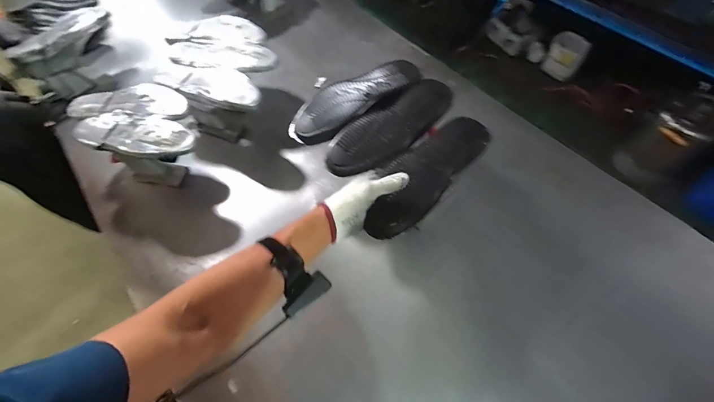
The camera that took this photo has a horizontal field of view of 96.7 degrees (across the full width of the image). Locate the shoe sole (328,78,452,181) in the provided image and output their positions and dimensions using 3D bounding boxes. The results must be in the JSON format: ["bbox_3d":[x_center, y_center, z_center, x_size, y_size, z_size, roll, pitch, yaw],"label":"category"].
[{"bbox_3d":[0.068,-0.144,0.616,0.287,0.030,0.110,-35,64,-16],"label":"shoe sole"}]

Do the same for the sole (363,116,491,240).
[{"bbox_3d":[0.114,-0.046,0.556,0.102,0.034,0.268,38,77,22],"label":"sole"}]

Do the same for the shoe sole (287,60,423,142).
[{"bbox_3d":[-0.007,-0.211,0.654,0.285,0.033,0.100,-35,64,-16],"label":"shoe sole"}]

